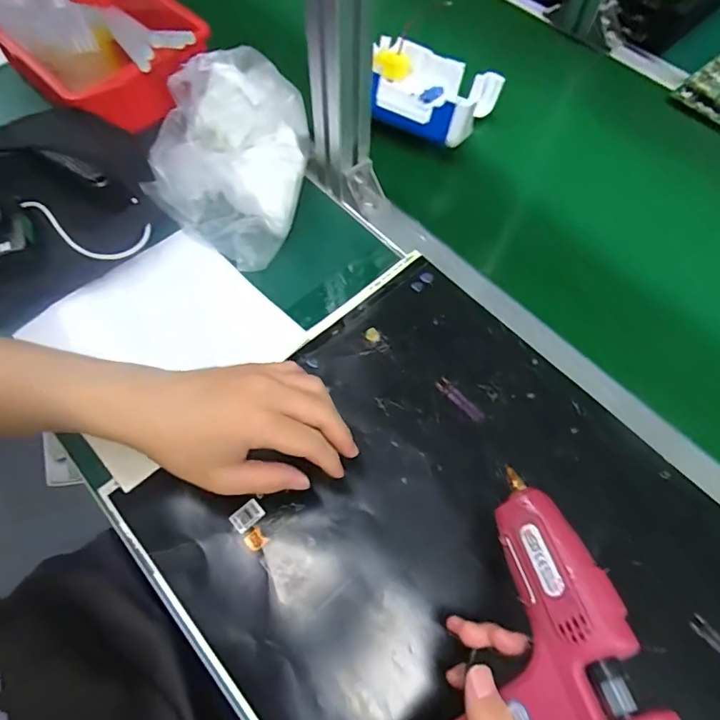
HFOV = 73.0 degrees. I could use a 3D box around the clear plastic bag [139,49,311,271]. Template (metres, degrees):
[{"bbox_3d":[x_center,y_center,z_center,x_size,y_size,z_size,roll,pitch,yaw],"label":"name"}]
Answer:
[{"bbox_3d":[-0.133,-0.203,0.482,0.150,0.090,0.205,2,64,0],"label":"clear plastic bag"}]

